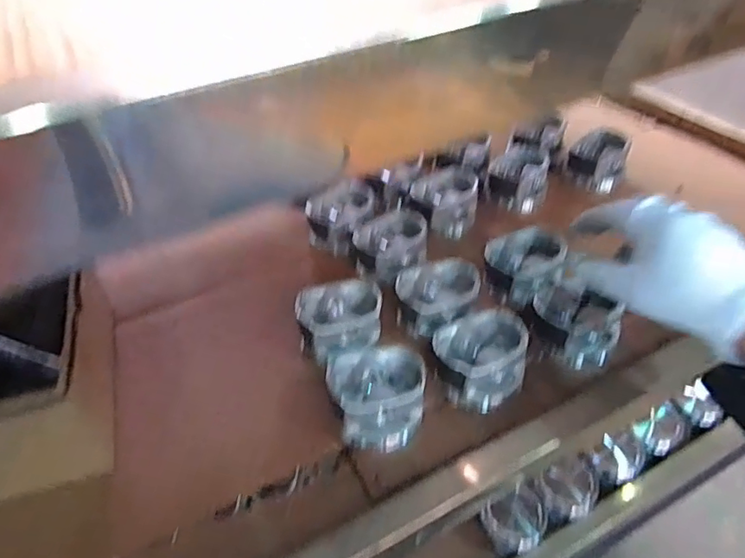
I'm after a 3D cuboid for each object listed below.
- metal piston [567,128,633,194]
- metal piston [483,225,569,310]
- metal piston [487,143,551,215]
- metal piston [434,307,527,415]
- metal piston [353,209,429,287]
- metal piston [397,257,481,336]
[{"bbox_3d":[0.284,-0.150,0.677,0.069,0.050,0.066,22,48,24],"label":"metal piston"},{"bbox_3d":[0.149,-0.014,0.533,0.070,0.044,0.075,-2,43,2],"label":"metal piston"},{"bbox_3d":[0.179,-0.124,0.660,0.068,0.061,0.068,13,45,17],"label":"metal piston"},{"bbox_3d":[0.093,0.067,0.455,0.068,0.060,0.062,-2,43,2],"label":"metal piston"},{"bbox_3d":[0.018,-0.037,0.573,0.071,0.057,0.071,-2,43,2],"label":"metal piston"},{"bbox_3d":[0.062,0.018,0.509,0.076,0.042,0.067,-10,43,-7],"label":"metal piston"}]

